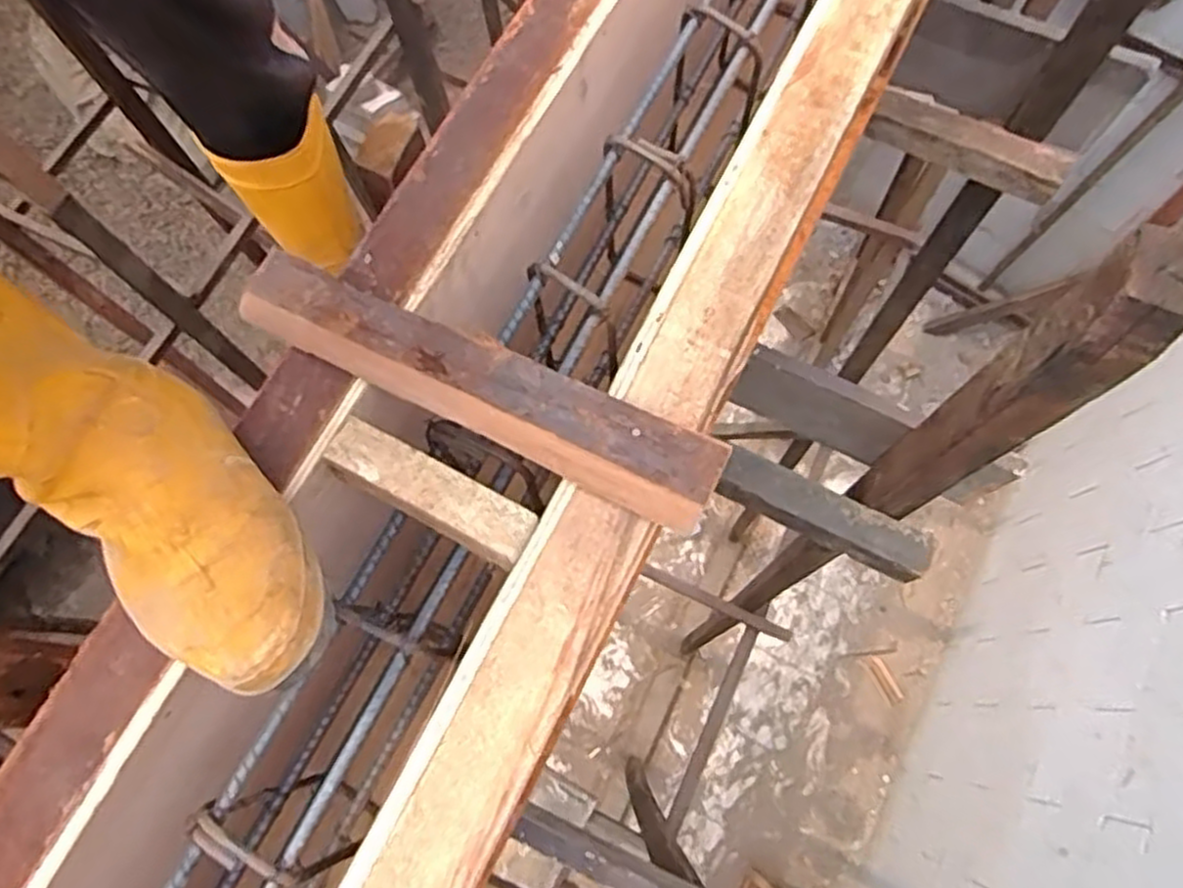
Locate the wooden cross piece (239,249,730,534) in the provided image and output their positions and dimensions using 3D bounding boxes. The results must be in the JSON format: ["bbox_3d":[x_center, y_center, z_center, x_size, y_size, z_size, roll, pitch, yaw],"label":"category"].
[{"bbox_3d":[-0.079,-0.042,0.527,0.346,0.028,0.064,25,74,9],"label":"wooden cross piece"}]

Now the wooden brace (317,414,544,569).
[{"bbox_3d":[-0.109,0.034,0.533,0.150,0.048,0.045,28,74,10],"label":"wooden brace"}]

